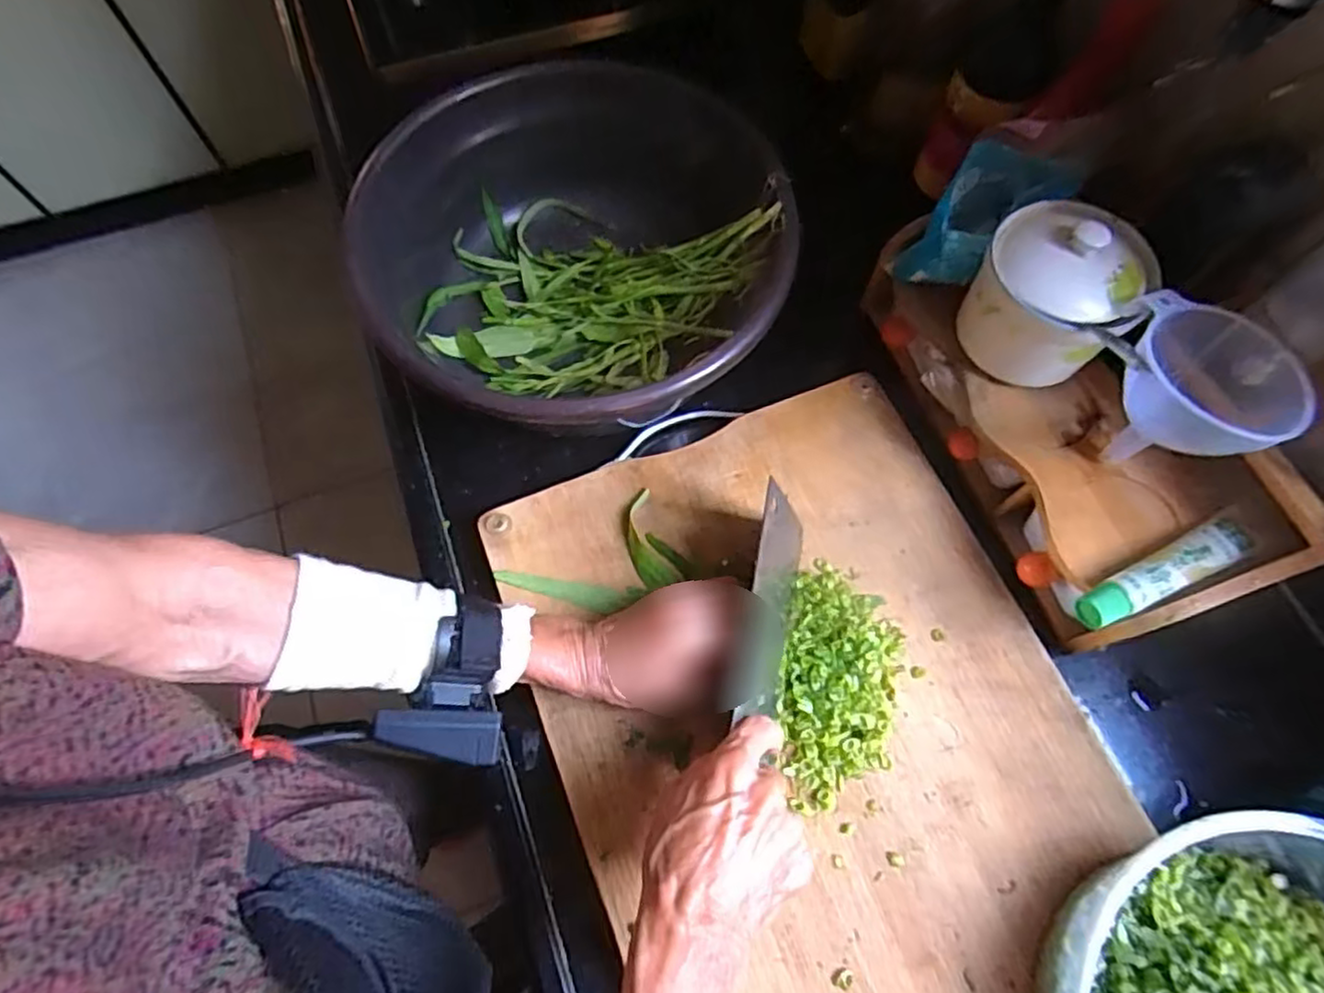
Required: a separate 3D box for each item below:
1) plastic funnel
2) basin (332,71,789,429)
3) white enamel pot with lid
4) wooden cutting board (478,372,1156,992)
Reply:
[{"bbox_3d":[0.307,-0.058,0.423,0.084,0.101,0.085,25,70,10],"label":"plastic funnel"},{"bbox_3d":[-0.068,-0.170,0.531,0.278,0.125,0.296,0,68,0],"label":"basin"},{"bbox_3d":[0.254,-0.135,0.455,0.090,0.094,0.095,36,72,14],"label":"white enamel pot with lid"},{"bbox_3d":[0.110,0.170,0.444,0.322,0.027,0.493,-20,72,-8],"label":"wooden cutting board"}]

